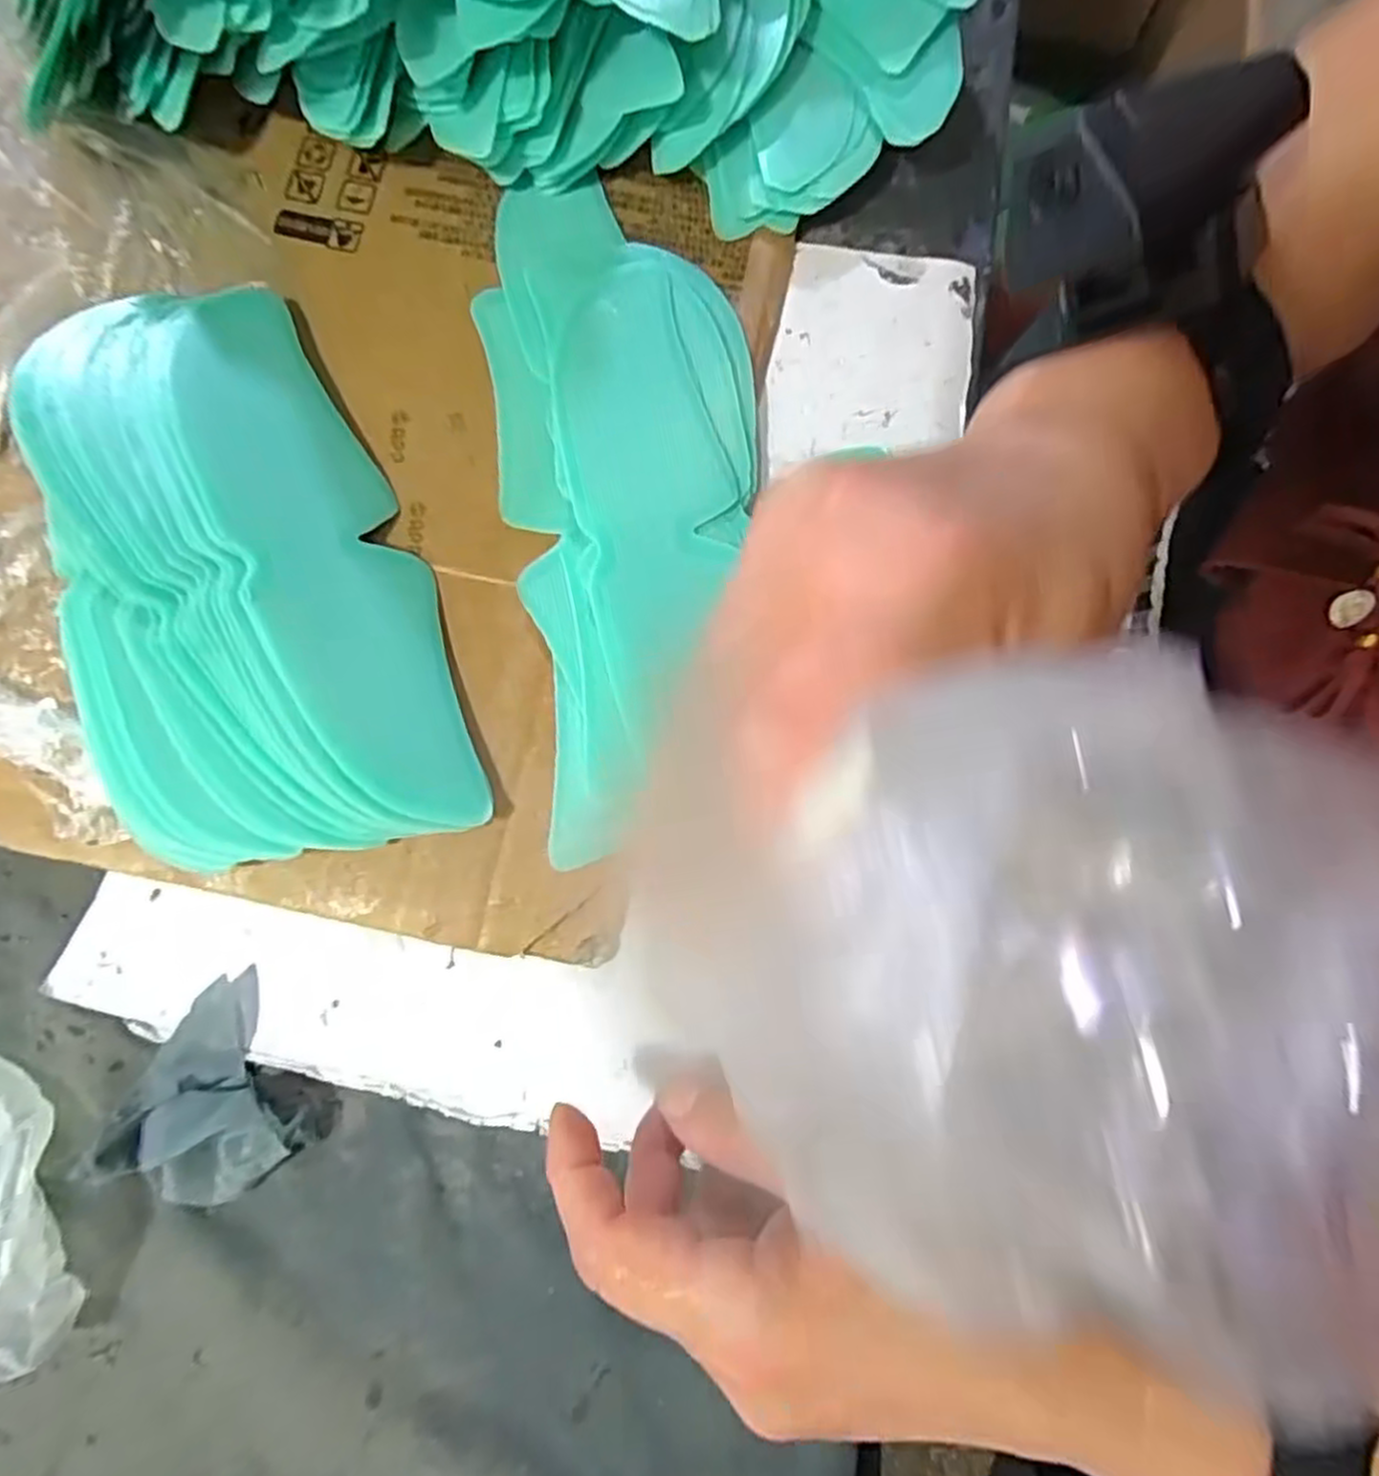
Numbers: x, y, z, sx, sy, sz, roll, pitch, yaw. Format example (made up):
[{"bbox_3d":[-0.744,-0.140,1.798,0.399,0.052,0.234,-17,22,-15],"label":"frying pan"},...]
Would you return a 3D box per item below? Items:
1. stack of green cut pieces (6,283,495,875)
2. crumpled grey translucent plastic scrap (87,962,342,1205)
[{"bbox_3d":[-0.169,-0.064,0.272,0.123,0.034,0.228,-18,81,-4],"label":"stack of green cut pieces"},{"bbox_3d":[-0.169,0.130,0.254,0.063,0.019,0.064,-41,83,-7],"label":"crumpled grey translucent plastic scrap"}]

